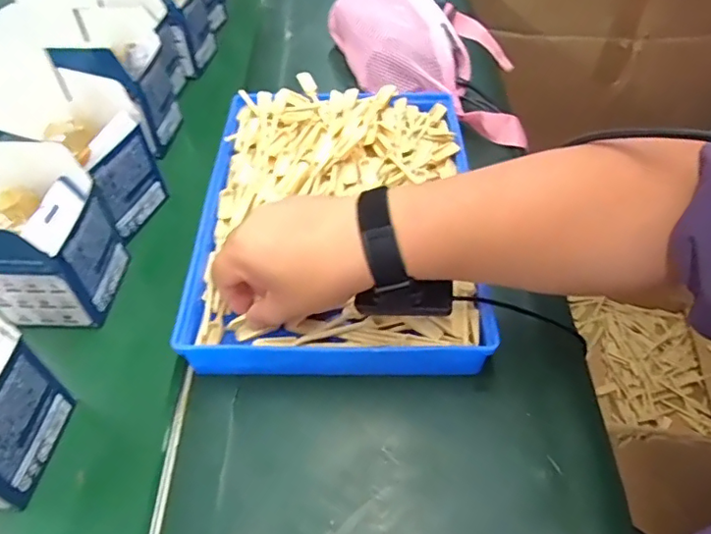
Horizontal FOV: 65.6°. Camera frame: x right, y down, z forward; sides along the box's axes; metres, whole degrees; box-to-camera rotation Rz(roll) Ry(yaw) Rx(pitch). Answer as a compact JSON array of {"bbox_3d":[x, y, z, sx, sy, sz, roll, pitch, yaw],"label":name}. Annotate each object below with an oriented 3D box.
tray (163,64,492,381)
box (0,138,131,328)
[{"bbox_3d":[-0.016,-0.053,0.490,0.233,0.046,0.316,1,50,1],"label":"tray"},{"bbox_3d":[-0.250,-0.042,0.413,0.090,0.168,0.101,2,50,3],"label":"box"}]

